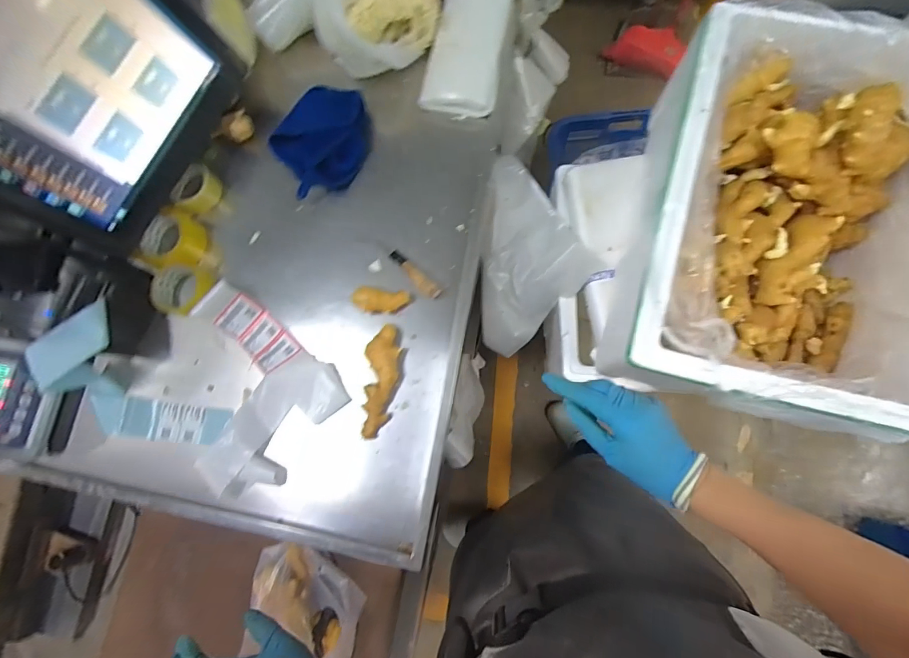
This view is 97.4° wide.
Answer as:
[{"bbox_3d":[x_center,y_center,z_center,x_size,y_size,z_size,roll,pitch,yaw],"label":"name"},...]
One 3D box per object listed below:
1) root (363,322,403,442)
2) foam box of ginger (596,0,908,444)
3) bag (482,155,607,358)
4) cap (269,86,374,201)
[{"bbox_3d":[-0.120,0.084,0.638,0.050,0.030,0.180,7,84,7],"label":"root"},{"bbox_3d":[0.463,-0.154,0.564,0.361,0.187,0.532,15,82,8],"label":"foam box of ginger"},{"bbox_3d":[0.161,-0.152,0.799,0.206,0.123,0.381,1,80,6],"label":"bag"},{"bbox_3d":[-0.234,-0.340,0.712,0.174,0.072,0.185,-1,80,6],"label":"cap"}]

